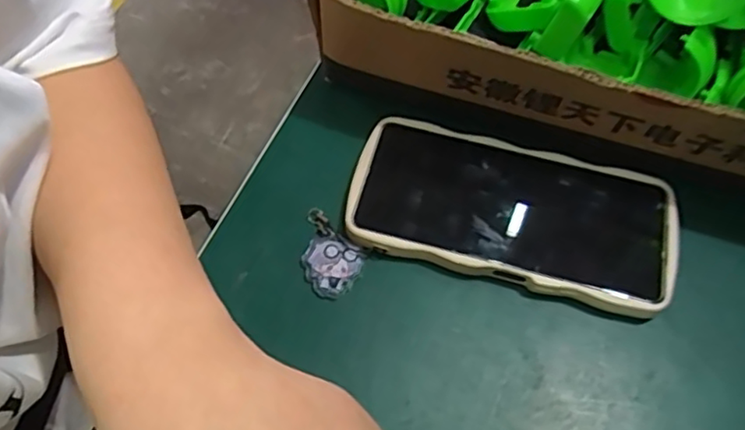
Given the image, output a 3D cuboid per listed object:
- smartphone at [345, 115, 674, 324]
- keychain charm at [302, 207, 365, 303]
[{"bbox_3d":[0.073,-0.003,0.336,0.167,0.017,0.080,15,61,5],"label":"smartphone"},{"bbox_3d":[-0.025,0.021,0.326,0.031,0.004,0.045,-39,69,-22],"label":"keychain charm"}]

